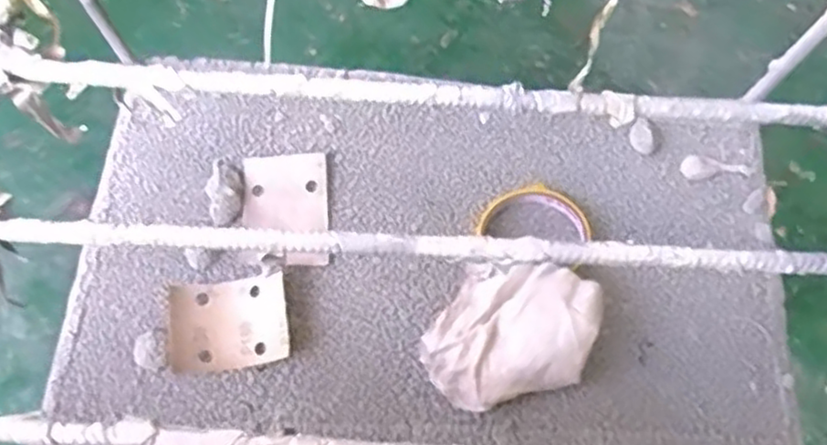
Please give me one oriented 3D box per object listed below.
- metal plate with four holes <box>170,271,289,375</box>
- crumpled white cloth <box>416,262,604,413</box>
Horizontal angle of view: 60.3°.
[{"bbox_3d":[-0.143,0.077,0.553,0.089,0.018,0.069,-8,67,-3],"label":"metal plate with four holes"},{"bbox_3d":[0.075,0.087,0.540,0.111,0.041,0.129,32,71,13],"label":"crumpled white cloth"}]

